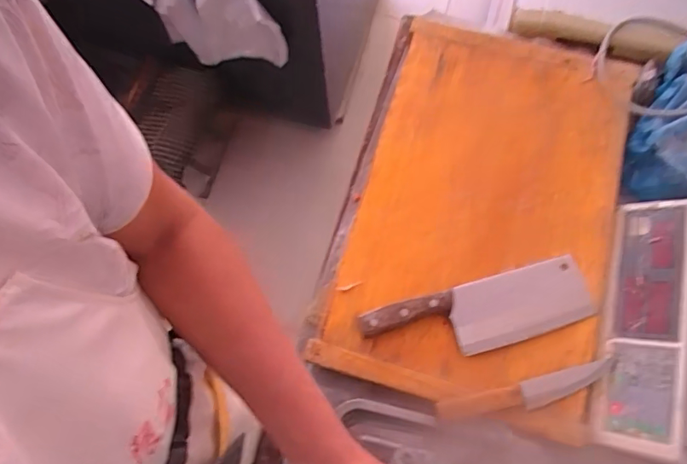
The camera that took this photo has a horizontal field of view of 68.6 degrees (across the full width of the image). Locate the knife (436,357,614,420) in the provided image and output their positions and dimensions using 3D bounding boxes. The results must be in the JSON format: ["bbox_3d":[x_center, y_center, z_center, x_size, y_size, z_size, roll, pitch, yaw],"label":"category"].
[{"bbox_3d":[0.232,0.205,0.638,0.229,0.019,0.032,-13,71,-3],"label":"knife"}]

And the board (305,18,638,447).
[{"bbox_3d":[0.205,-0.049,0.731,0.371,0.034,0.588,16,72,8],"label":"board"}]

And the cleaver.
[{"bbox_3d":[0.183,0.110,0.669,0.307,0.029,0.091,-15,71,-3],"label":"cleaver"}]

